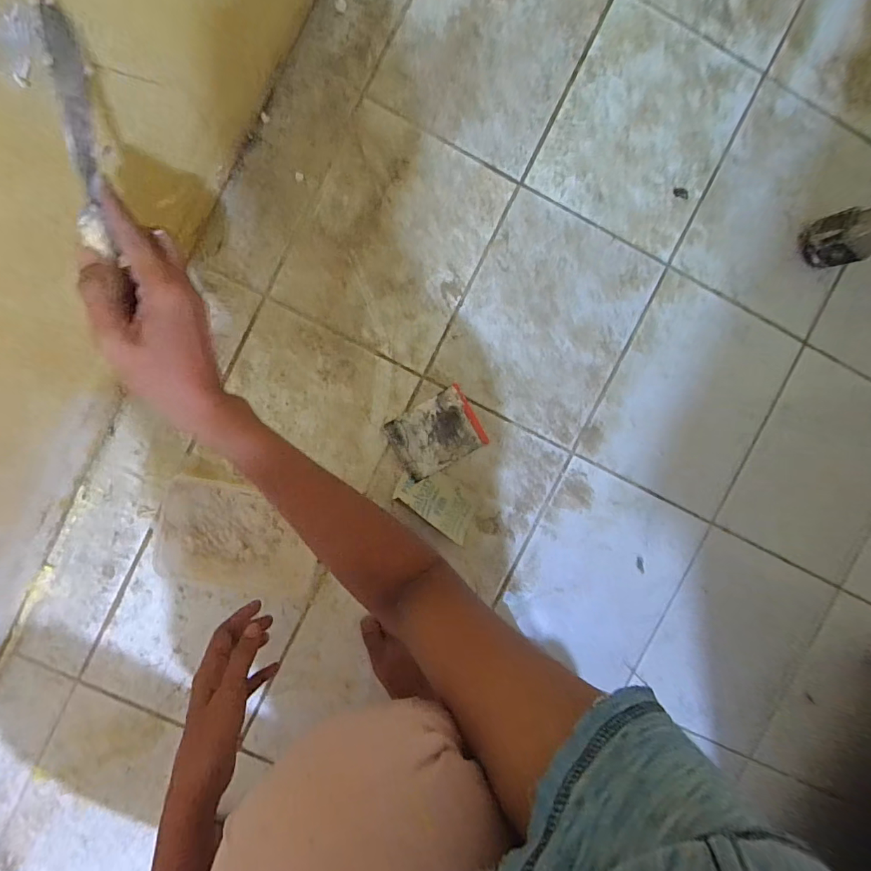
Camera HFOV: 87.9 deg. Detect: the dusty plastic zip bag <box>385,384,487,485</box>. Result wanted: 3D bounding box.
[{"bbox_3d":[0.001,-0.001,0.530,0.102,0.005,0.077,-30,95,-2],"label":"dusty plastic zip bag"}]

